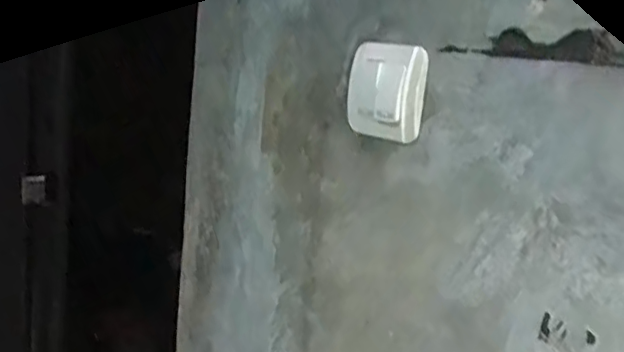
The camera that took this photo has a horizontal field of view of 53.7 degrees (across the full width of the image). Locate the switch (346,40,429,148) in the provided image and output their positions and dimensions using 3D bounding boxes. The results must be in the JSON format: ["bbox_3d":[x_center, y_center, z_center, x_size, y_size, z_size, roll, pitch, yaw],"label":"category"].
[{"bbox_3d":[0.060,-0.075,0.542,0.012,0.081,0.091,1,12,-36],"label":"switch"}]

